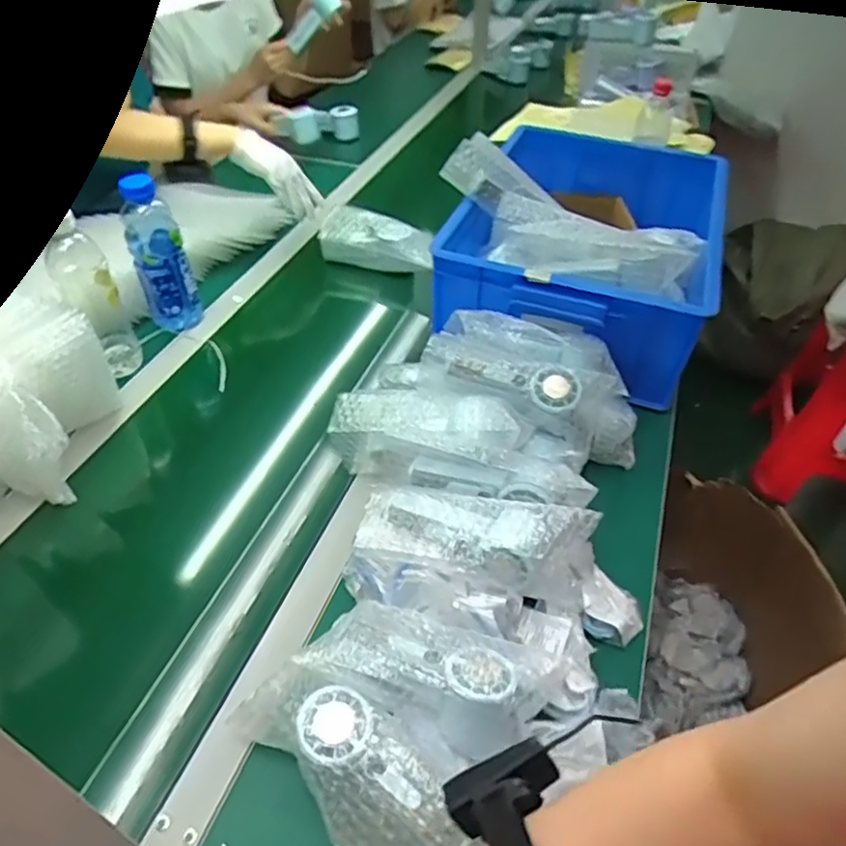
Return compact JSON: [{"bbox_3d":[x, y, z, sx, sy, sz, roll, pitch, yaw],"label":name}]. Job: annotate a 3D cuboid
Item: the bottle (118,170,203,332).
[{"bbox_3d":[-0.359,-0.228,0.864,0.070,0.205,0.062,-17,48,-19],"label":"bottle"}]

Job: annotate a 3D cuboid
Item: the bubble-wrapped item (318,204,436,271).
[{"bbox_3d":[-0.072,-0.301,1.035,0.185,0.078,0.054,13,46,10],"label":"bubble-wrapped item"}]

